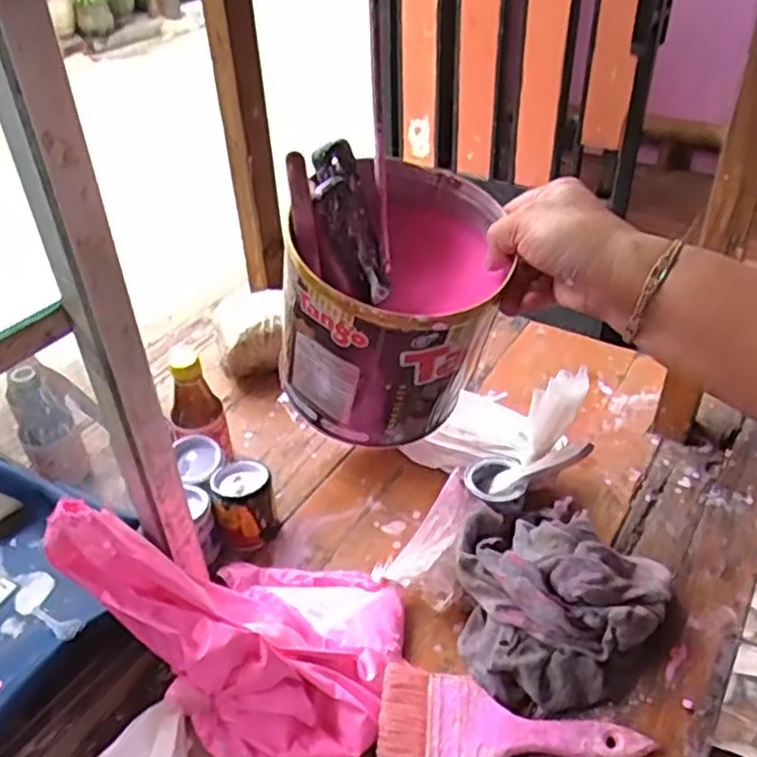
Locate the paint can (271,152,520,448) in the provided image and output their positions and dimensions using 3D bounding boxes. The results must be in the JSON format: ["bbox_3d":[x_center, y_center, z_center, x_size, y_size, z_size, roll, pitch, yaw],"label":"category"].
[{"bbox_3d":[0.004,-0.053,0.518,0.146,0.161,0.146,7,57,-12],"label":"paint can"}]

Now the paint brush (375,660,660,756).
[{"bbox_3d":[0.091,0.253,0.501,0.182,0.016,0.071,6,40,10],"label":"paint brush"}]

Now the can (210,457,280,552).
[{"bbox_3d":[-0.122,0.116,0.665,0.056,0.064,0.059,-1,39,1],"label":"can"}]

